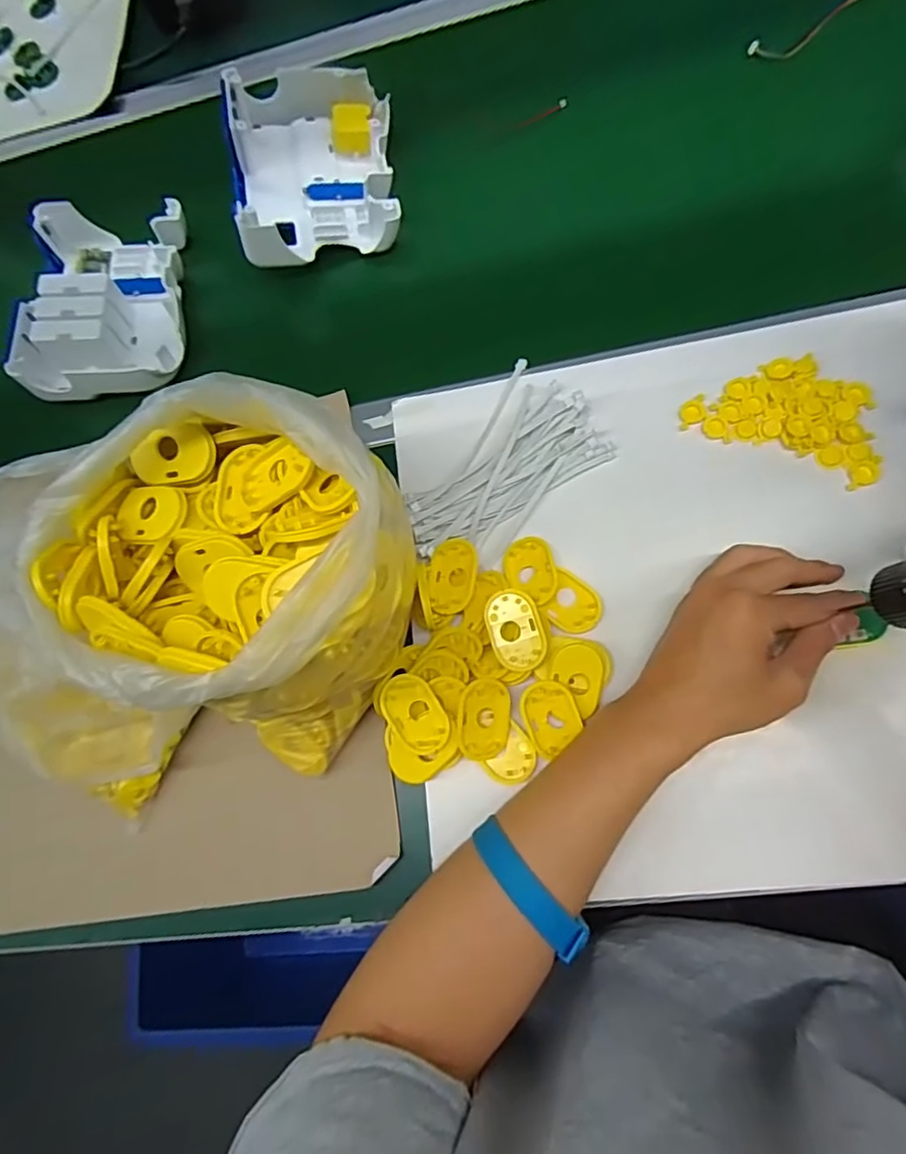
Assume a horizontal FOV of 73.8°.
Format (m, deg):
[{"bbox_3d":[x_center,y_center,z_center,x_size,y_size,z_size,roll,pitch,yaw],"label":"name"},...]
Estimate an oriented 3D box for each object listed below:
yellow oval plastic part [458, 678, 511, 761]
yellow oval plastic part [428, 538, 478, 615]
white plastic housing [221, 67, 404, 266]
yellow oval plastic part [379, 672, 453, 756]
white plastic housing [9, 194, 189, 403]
[{"bbox_3d":[0.022,0.096,0.410,0.037,0.009,0.053,0,91,-19],"label":"yellow oval plastic part"},{"bbox_3d":[-0.001,-0.001,0.434,0.034,0.008,0.055,5,67,2],"label":"yellow oval plastic part"},{"bbox_3d":[-0.126,-0.371,0.551,0.138,0.063,0.184,-8,67,-4],"label":"white plastic housing"},{"bbox_3d":[-0.026,0.091,0.404,0.035,0.009,0.053,-29,70,-12],"label":"yellow oval plastic part"},{"bbox_3d":[-0.317,-0.255,0.563,0.143,0.069,0.179,-1,67,-1],"label":"white plastic housing"}]

